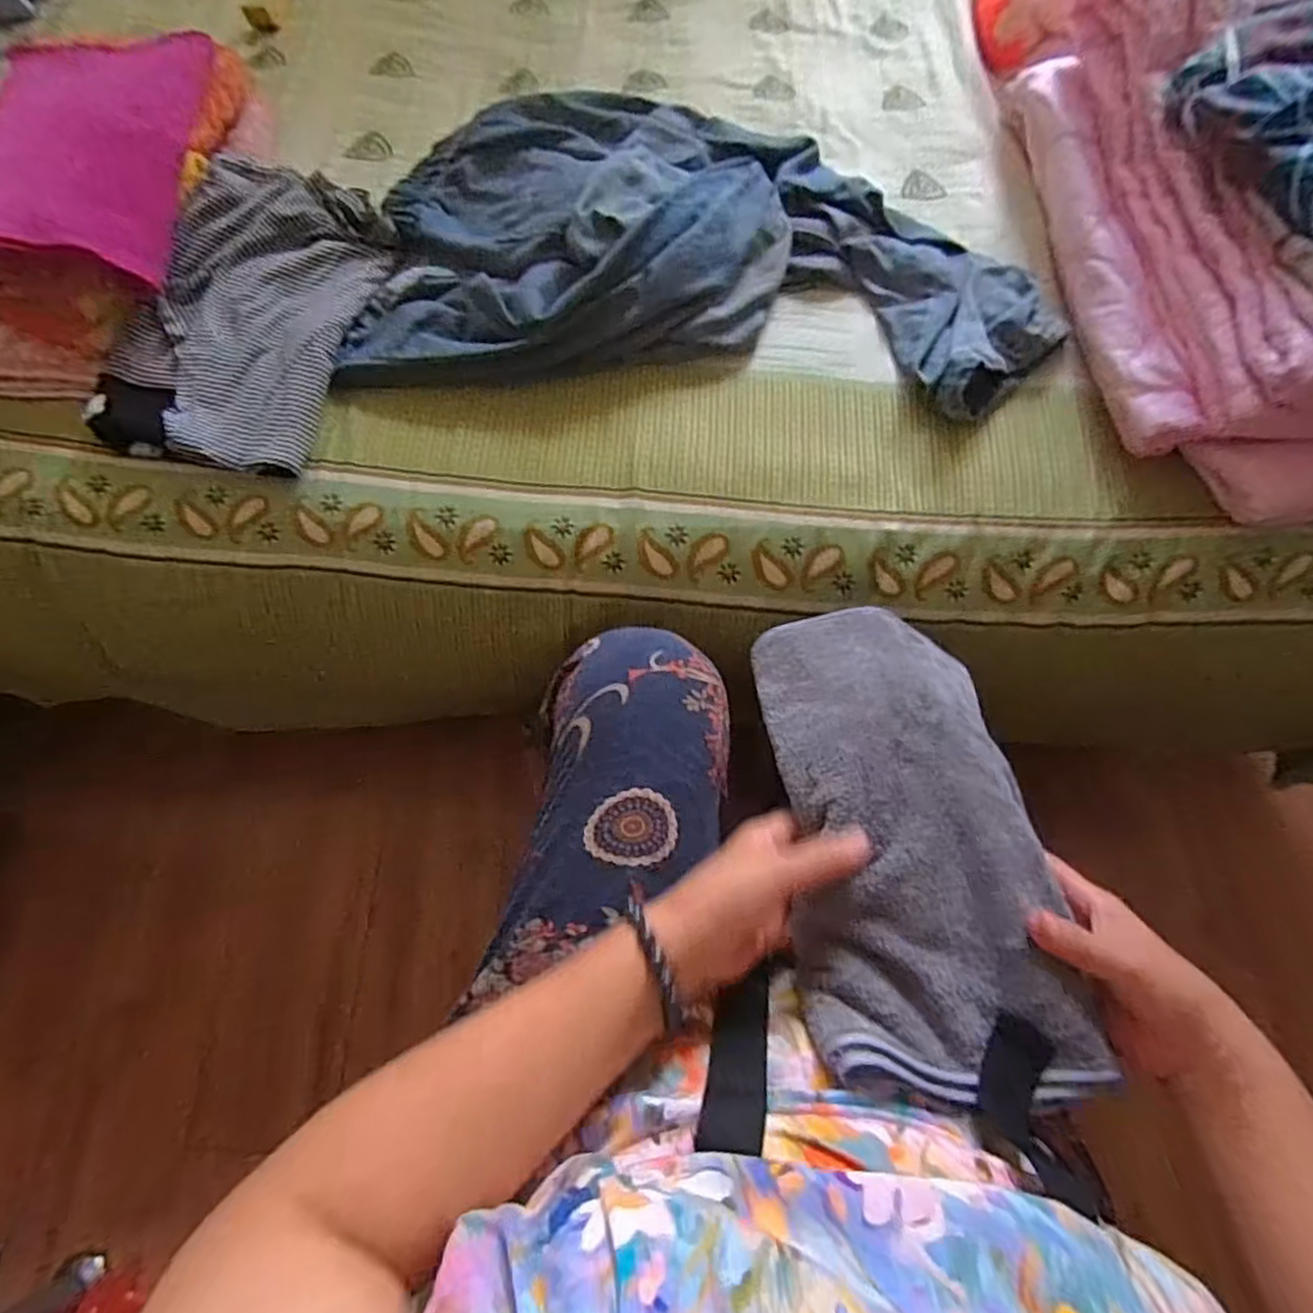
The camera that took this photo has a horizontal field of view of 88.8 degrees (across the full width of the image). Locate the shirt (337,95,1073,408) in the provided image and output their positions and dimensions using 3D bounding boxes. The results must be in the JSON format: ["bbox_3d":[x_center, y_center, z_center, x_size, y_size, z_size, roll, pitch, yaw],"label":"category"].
[{"bbox_3d":[0.044,-0.398,0.618,0.613,0.062,0.356,1,66,-1],"label":"shirt"}]

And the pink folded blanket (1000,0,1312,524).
[{"bbox_3d":[0.591,-0.394,0.587,0.418,0.169,0.536,-4,67,-3],"label":"pink folded blanket"}]

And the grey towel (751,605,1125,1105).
[{"bbox_3d":[0.162,0.104,0.434,0.158,0.043,0.302,-3,67,-3],"label":"grey towel"}]

